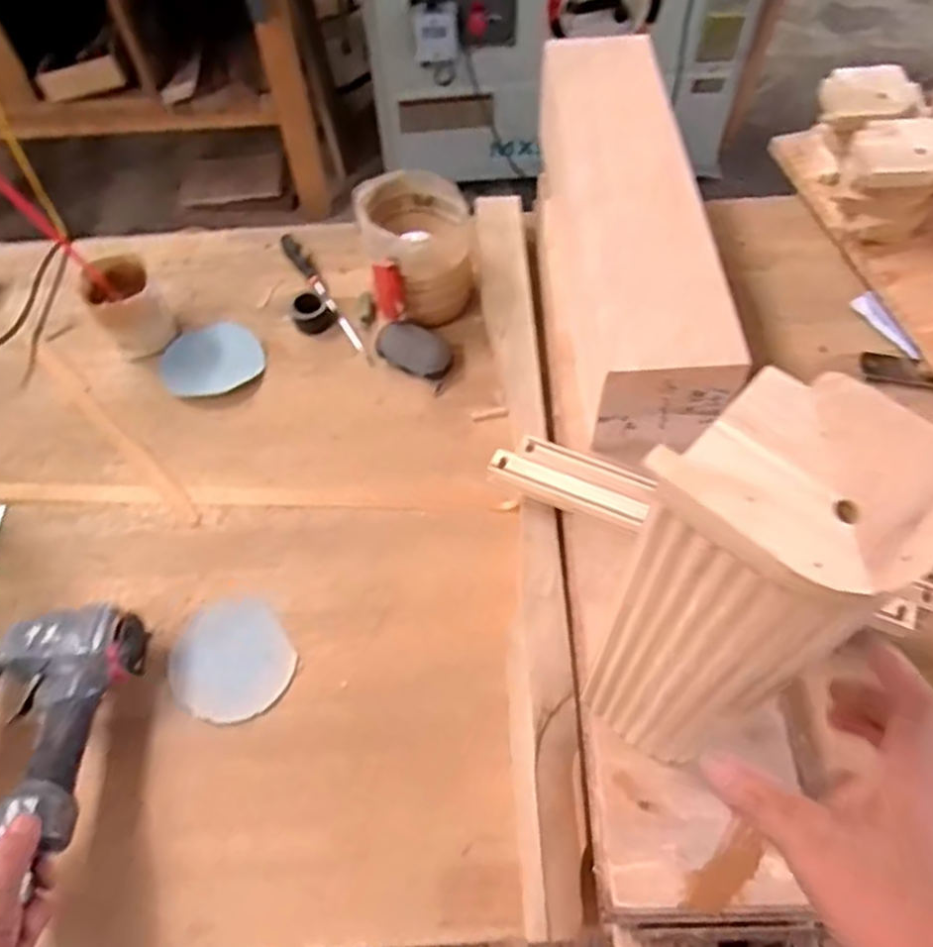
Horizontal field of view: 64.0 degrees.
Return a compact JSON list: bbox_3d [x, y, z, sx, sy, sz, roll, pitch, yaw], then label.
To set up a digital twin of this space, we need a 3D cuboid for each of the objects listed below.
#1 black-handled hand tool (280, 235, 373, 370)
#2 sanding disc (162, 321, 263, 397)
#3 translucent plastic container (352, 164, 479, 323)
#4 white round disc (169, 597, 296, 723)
[{"bbox_3d":[-0.169,-0.215,0.917,0.019,0.018,0.235,-28,62,-16],"label":"black-handled hand tool"},{"bbox_3d":[-0.294,-0.130,0.858,0.112,0.018,0.095,-31,64,-16],"label":"sanding disc"},{"bbox_3d":[-0.052,-0.255,0.865,0.125,0.126,0.125,-1,60,1],"label":"translucent plastic container"},{"bbox_3d":[-0.220,0.172,0.696,0.103,0.006,0.115,-33,64,-17],"label":"white round disc"}]

